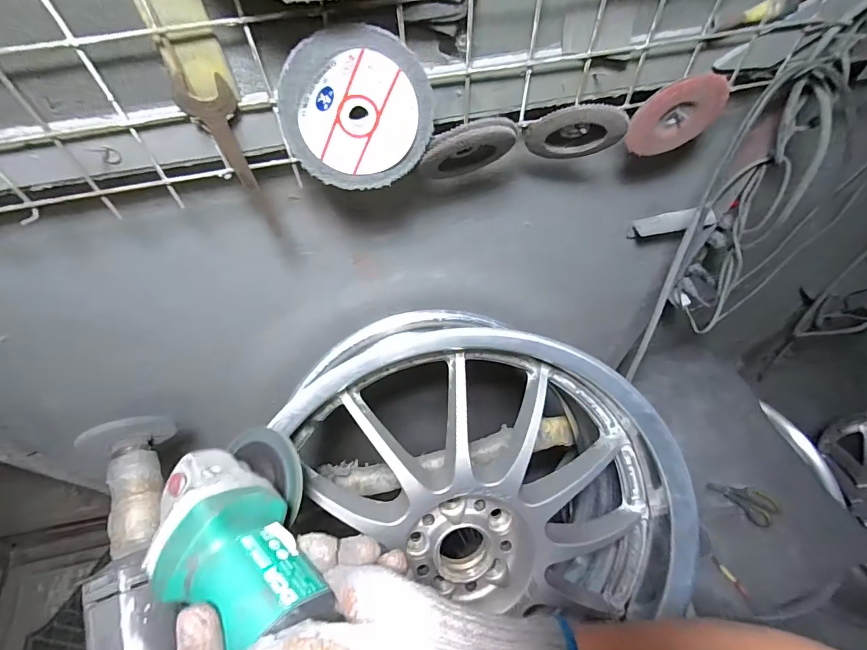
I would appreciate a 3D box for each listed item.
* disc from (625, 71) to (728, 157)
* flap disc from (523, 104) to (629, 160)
[{"bbox_3d":[0.240,-0.207,0.425,0.086,0.082,0.017,-10,57,-6],"label":"disc"},{"bbox_3d":[0.135,-0.188,0.409,0.088,0.072,0.018,-9,75,42],"label":"flap disc"}]

